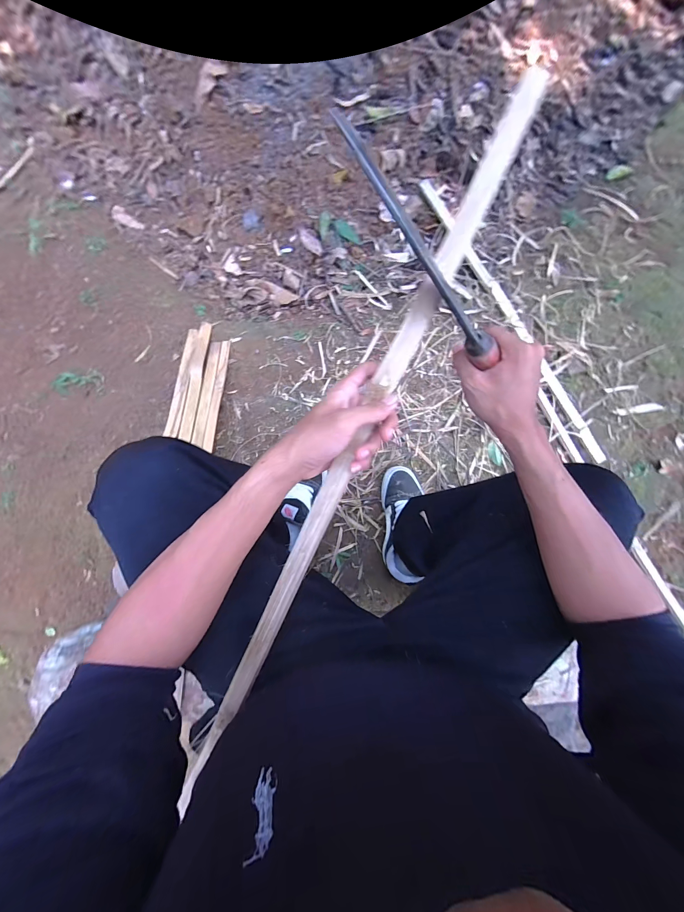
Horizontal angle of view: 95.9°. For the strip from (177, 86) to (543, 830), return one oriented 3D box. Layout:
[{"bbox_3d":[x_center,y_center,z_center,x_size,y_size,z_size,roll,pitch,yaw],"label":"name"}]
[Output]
[{"bbox_3d":[0.002,0.013,0.323,0.026,0.014,0.792,26,95,-3],"label":"strip"}]

